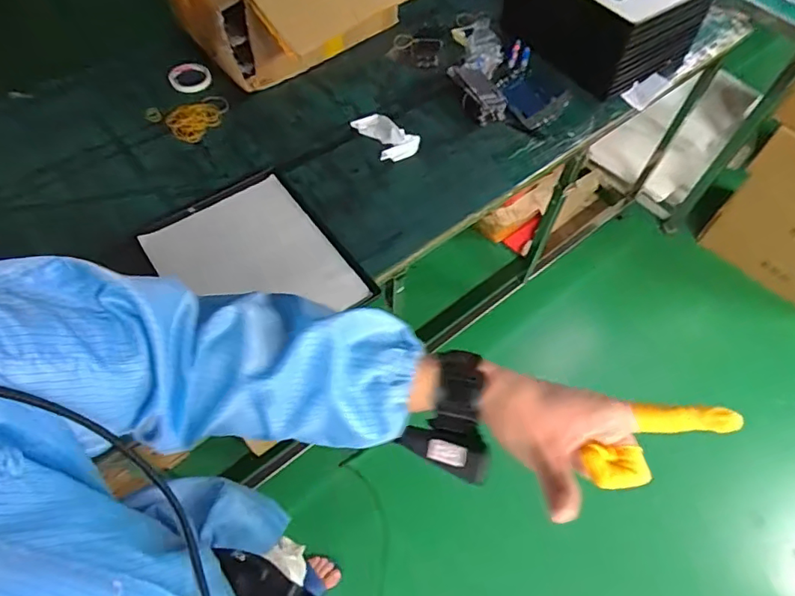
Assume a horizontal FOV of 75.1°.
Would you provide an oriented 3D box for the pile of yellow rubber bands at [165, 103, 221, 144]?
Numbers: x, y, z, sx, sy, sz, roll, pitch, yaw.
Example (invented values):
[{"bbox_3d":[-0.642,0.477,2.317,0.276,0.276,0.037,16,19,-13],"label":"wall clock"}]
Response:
[{"bbox_3d":[-0.435,-0.382,1.106,0.108,0.021,0.092,-25,63,-15],"label":"pile of yellow rubber bands"}]

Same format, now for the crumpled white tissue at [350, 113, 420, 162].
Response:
[{"bbox_3d":[-0.028,-0.344,1.088,0.083,0.019,0.138,-39,67,-21],"label":"crumpled white tissue"}]

